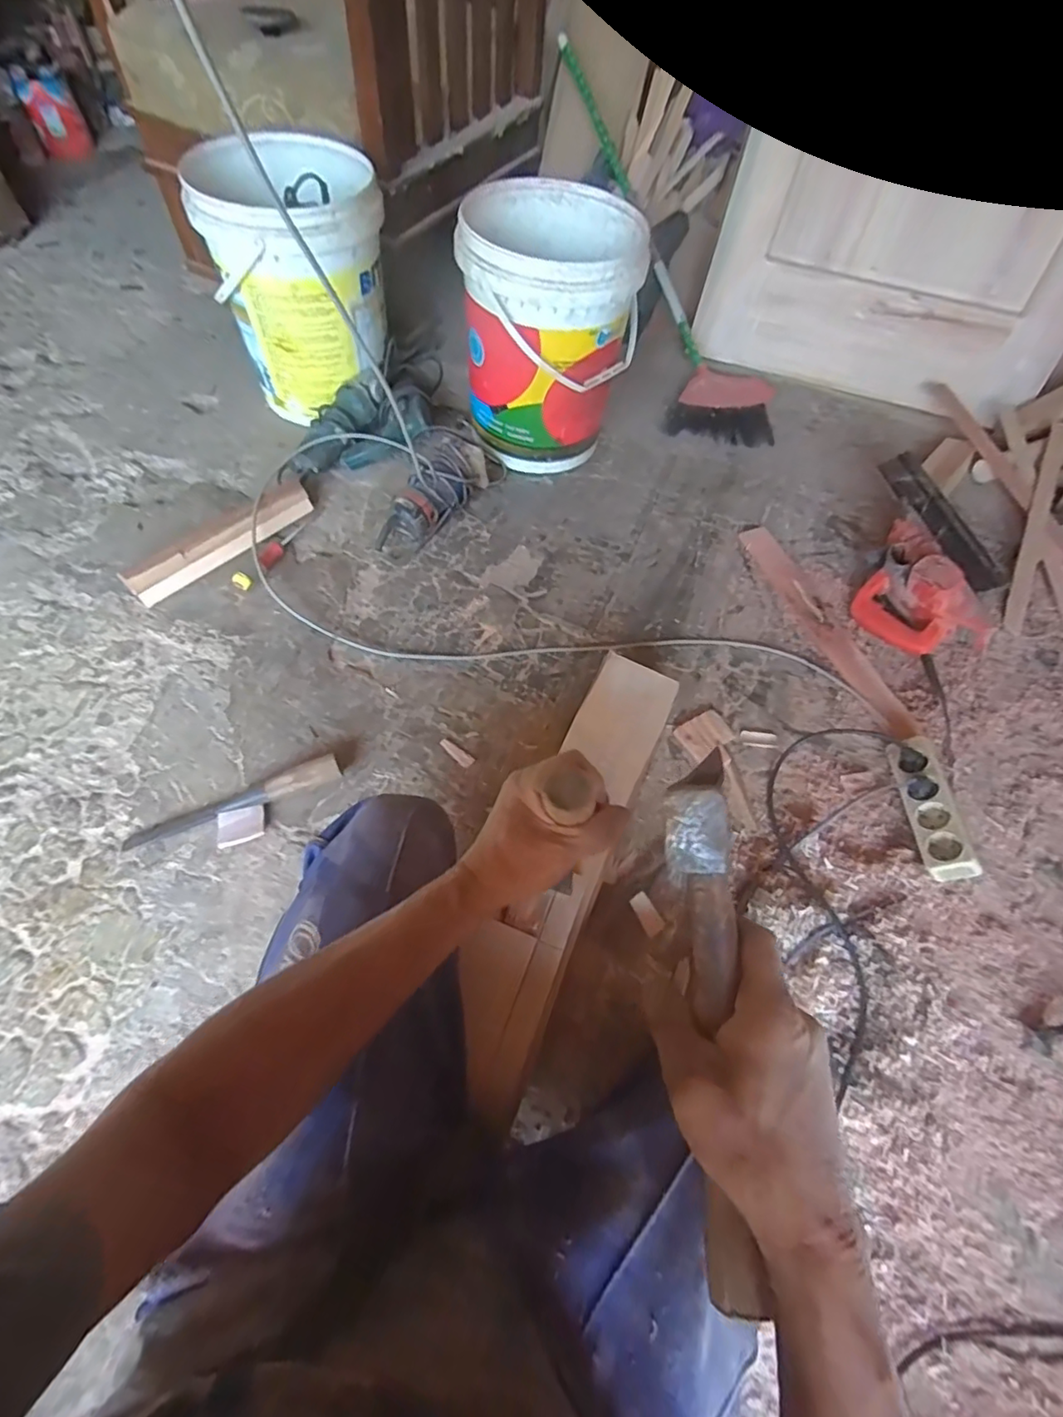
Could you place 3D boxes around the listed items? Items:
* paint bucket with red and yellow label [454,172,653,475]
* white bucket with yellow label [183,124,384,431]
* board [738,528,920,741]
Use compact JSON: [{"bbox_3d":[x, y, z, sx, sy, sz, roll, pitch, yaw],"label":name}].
[{"bbox_3d":[0.027,-0.684,1.057,0.301,0.353,0.299,5,61,-2],"label":"paint bucket with red and yellow label"},{"bbox_3d":[-0.415,-0.787,1.082,0.291,0.370,0.315,-5,61,-7],"label":"white bucket with yellow label"},{"bbox_3d":[0.500,-0.147,0.993,0.067,0.011,0.471,-16,61,-10],"label":"board"}]

